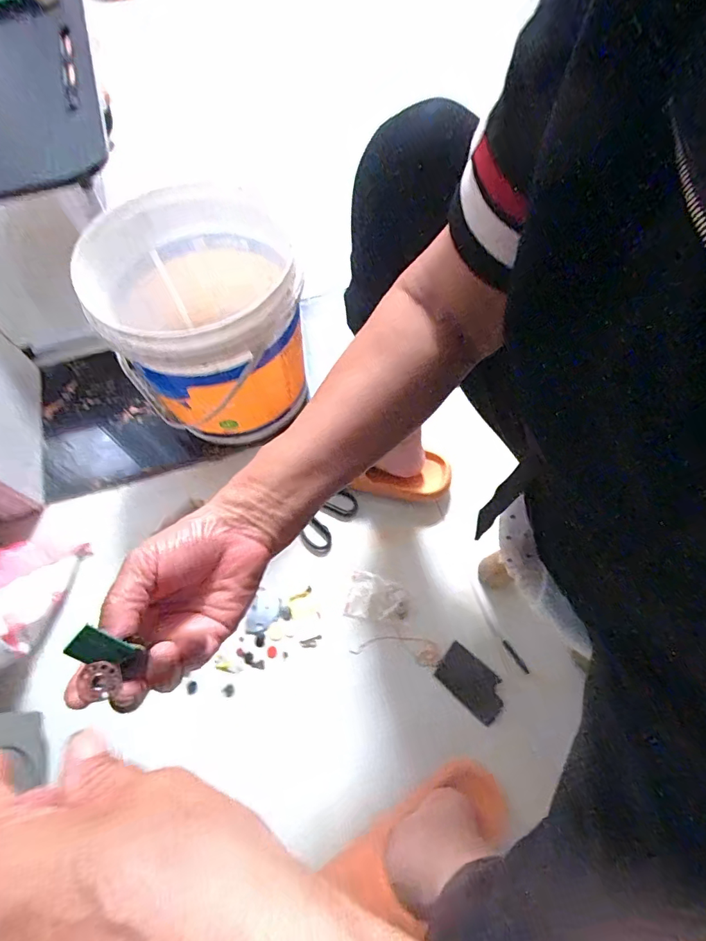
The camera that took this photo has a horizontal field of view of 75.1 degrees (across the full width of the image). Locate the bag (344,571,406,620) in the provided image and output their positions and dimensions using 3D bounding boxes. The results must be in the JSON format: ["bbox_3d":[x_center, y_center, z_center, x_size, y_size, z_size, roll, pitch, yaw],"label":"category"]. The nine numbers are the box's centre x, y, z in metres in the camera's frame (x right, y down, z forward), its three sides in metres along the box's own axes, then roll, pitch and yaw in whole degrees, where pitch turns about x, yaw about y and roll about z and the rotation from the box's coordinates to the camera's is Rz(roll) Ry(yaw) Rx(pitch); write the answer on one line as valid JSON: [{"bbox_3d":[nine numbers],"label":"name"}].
[{"bbox_3d":[0.033,0.170,0.615,0.077,0.013,0.060,13,65,8],"label":"bag"}]

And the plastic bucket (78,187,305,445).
[{"bbox_3d":[-0.208,-0.191,0.643,0.253,0.248,0.261,-1,64,1],"label":"plastic bucket"}]

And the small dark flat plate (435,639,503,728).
[{"bbox_3d":[0.147,0.261,0.568,0.085,0.008,0.053,39,71,18],"label":"small dark flat plate"}]

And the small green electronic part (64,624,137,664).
[{"bbox_3d":[-0.126,0.090,0.230,0.019,0.027,0.004,-44,26,11],"label":"small green electronic part"}]

